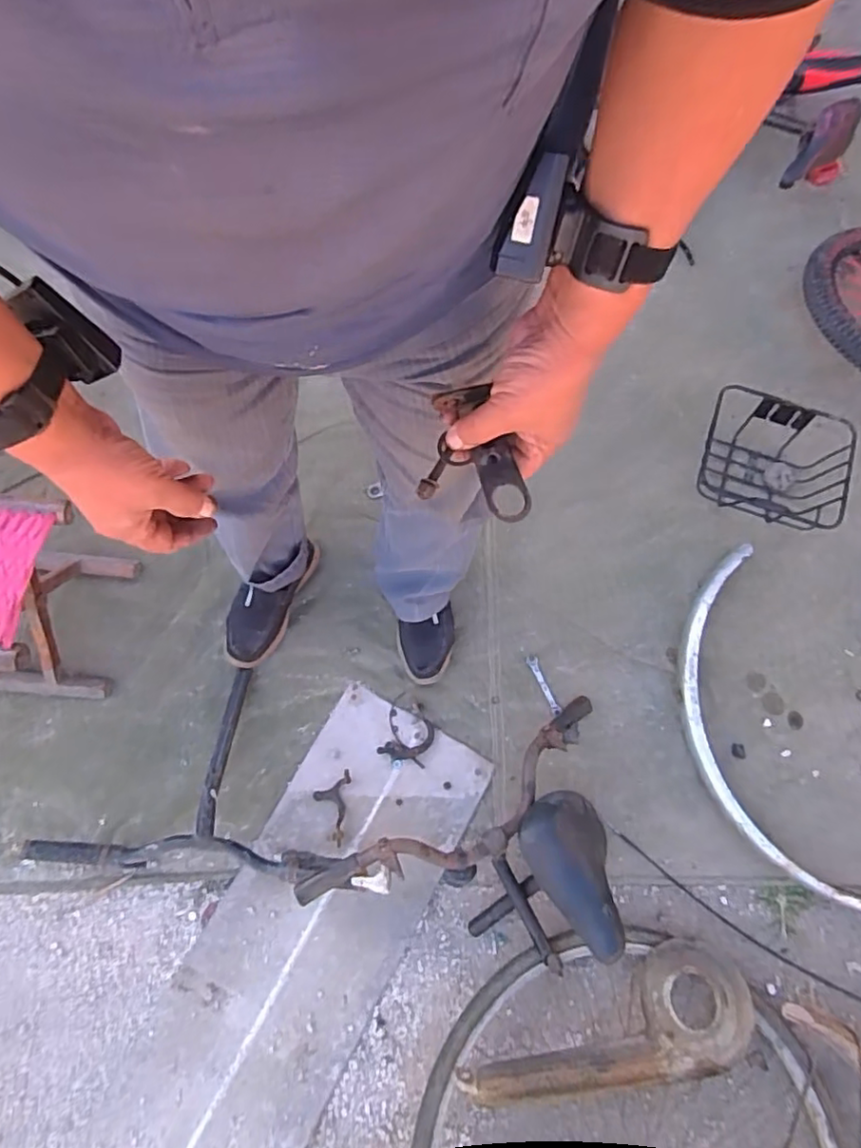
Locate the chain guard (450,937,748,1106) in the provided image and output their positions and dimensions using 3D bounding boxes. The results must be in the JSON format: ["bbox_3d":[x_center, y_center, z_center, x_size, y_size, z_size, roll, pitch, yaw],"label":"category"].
[{"bbox_3d":[0.266,0.692,0.903,0.435,0.057,0.144,-20,73,-7],"label":"chain guard"}]

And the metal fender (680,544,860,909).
[{"bbox_3d":[0.620,0.299,1.038,0.323,0.093,0.677,-27,74,-9],"label":"metal fender"}]

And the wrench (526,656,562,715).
[{"bbox_3d":[0.207,0.200,1.111,0.021,0.012,0.114,-23,75,-9],"label":"wrench"}]

